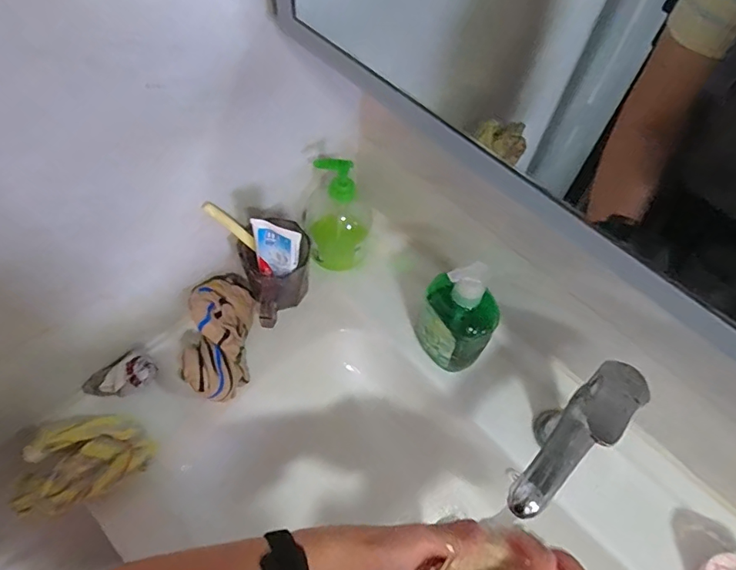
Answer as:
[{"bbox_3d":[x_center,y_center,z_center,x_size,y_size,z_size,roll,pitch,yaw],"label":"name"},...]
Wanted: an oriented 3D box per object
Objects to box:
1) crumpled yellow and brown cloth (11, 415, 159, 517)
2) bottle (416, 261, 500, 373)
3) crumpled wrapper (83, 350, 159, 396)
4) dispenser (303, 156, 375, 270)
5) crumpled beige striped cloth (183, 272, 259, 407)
[{"bbox_3d":[-0.276,0.169,0.478,0.123,0.041,0.071,-19,62,-14],"label":"crumpled yellow and brown cloth"},{"bbox_3d":[0.097,0.030,0.530,0.061,0.175,0.081,-33,66,-21],"label":"bottle"},{"bbox_3d":[-0.273,0.104,0.547,0.070,0.026,0.038,-39,68,-23],"label":"crumpled wrapper"},{"bbox_3d":[-0.034,-0.089,0.590,0.089,0.147,0.073,1,59,-3],"label":"dispenser"},{"bbox_3d":[-0.172,0.053,0.565,0.074,0.059,0.152,2,59,-2],"label":"crumpled beige striped cloth"}]

